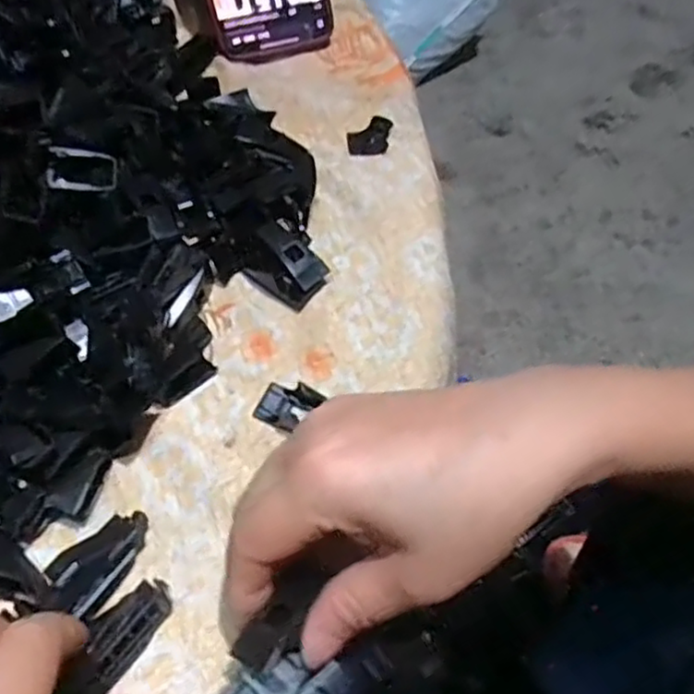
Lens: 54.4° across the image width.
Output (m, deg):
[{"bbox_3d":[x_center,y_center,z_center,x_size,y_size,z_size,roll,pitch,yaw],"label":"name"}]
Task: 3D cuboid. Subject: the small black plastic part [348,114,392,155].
[{"bbox_3d":[0.013,-0.124,0.397,0.025,0.013,0.021,3,60,2],"label":"small black plastic part"}]

